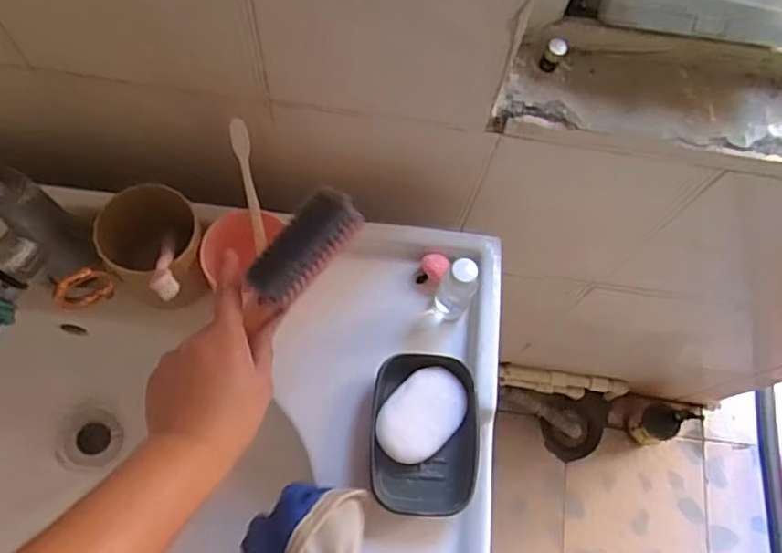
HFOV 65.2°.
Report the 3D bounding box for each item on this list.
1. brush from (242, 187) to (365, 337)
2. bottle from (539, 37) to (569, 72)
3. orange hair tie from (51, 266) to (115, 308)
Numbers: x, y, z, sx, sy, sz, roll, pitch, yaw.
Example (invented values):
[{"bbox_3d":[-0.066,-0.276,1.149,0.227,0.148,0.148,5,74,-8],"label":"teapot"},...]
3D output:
[{"bbox_3d":[-0.063,-0.022,0.442,0.040,0.025,0.093,37,80,14],"label":"brush"},{"bbox_3d":[0.136,-0.185,0.508,0.018,0.022,0.020,20,69,3],"label":"bottle"},{"bbox_3d":[-0.254,0.012,0.509,0.017,0.043,0.041,29,70,7],"label":"orange hair tie"}]

